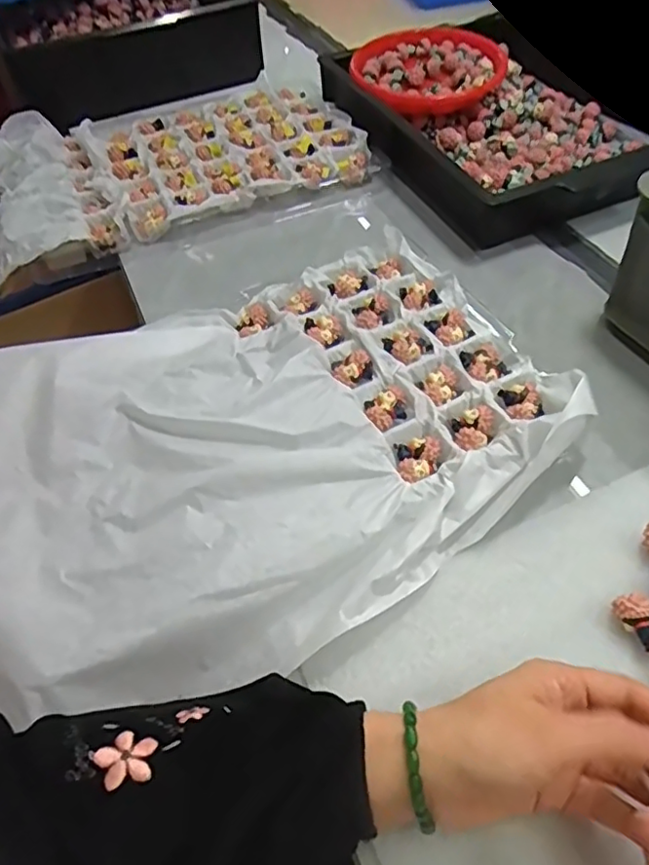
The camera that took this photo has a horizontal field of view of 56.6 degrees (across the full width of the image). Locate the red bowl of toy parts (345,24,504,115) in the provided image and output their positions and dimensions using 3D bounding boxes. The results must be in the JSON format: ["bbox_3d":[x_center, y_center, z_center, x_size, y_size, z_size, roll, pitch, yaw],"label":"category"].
[{"bbox_3d":[0.127,-0.444,0.751,0.179,0.041,0.182,-2,52,2],"label":"red bowl of toy parts"}]

